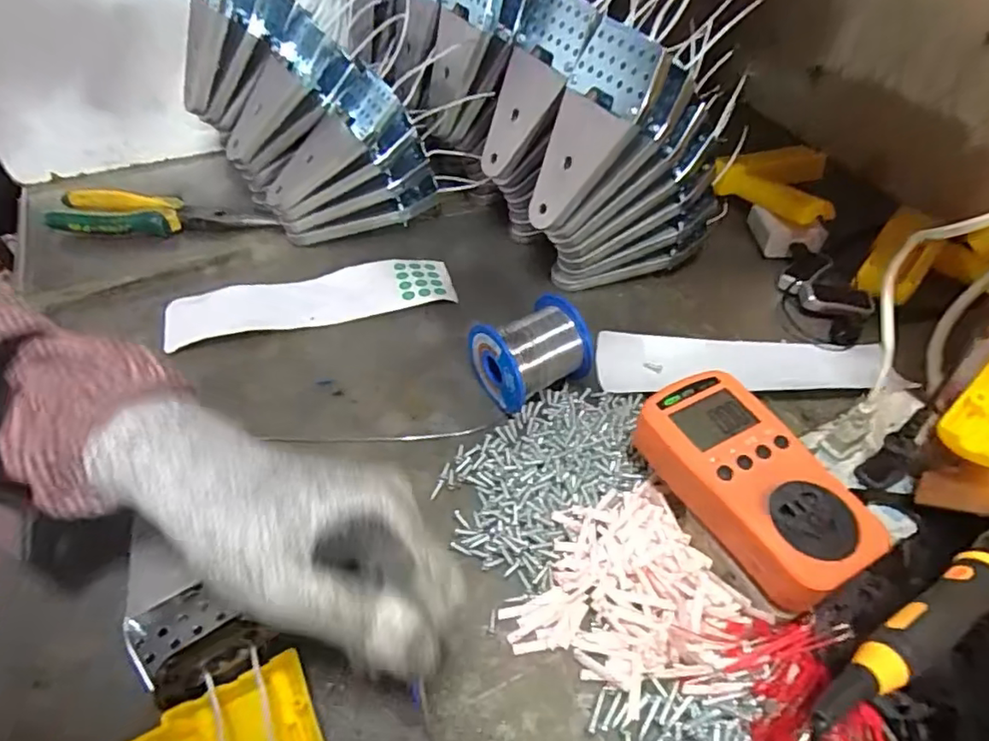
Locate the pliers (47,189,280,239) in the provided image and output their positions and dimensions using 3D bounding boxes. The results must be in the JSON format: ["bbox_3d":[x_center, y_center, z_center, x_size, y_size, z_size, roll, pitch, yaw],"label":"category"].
[{"bbox_3d":[-0.297,-0.140,0.525,0.190,0.018,0.045,5,64,-3],"label":"pliers"}]

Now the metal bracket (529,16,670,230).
[{"bbox_3d":[0.062,-0.162,0.406,0.018,0.138,0.066,3,40,-39],"label":"metal bracket"}]

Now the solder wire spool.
[{"bbox_3d":[0.026,-0.014,0.405,0.075,0.054,0.056,-29,56,-21],"label":"solder wire spool"}]

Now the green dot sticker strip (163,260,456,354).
[{"bbox_3d":[-0.144,-0.057,0.468,0.217,0.009,0.058,-12,51,-11],"label":"green dot sticker strip"}]

